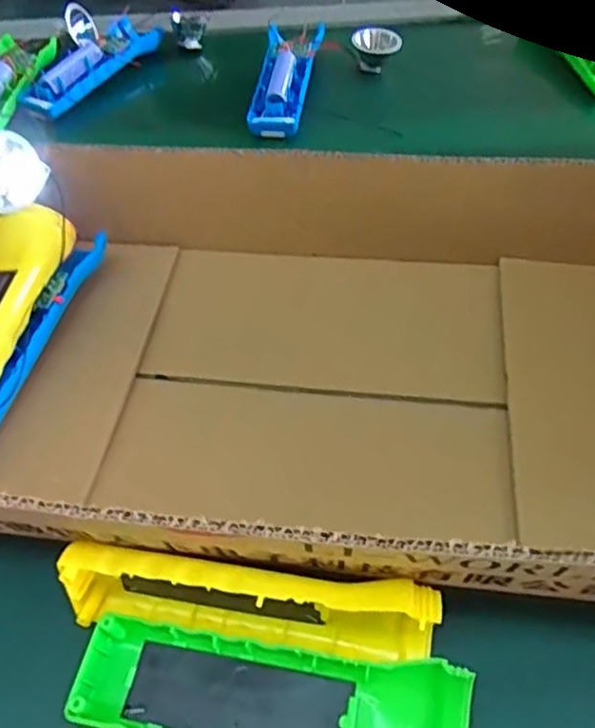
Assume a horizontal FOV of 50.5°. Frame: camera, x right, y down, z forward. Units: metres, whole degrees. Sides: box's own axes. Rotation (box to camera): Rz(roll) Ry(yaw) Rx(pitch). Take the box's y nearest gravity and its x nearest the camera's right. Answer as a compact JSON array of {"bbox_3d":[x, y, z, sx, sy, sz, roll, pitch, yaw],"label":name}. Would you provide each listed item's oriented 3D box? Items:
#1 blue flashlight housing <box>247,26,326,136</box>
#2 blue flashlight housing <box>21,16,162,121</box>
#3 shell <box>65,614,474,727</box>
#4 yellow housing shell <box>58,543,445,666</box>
[{"bbox_3d":[-0.009,-0.250,0.548,0.047,0.026,0.141,5,53,7],"label":"blue flashlight housing"},{"bbox_3d":[-0.189,-0.277,0.579,0.040,0.029,0.150,28,59,21],"label":"blue flashlight housing"},{"bbox_3d":[-0.012,0.133,0.248,0.156,0.022,0.046,8,54,9],"label":"shell"},{"bbox_3d":[-0.022,0.098,0.257,0.153,0.048,0.025,6,53,7],"label":"yellow housing shell"}]

